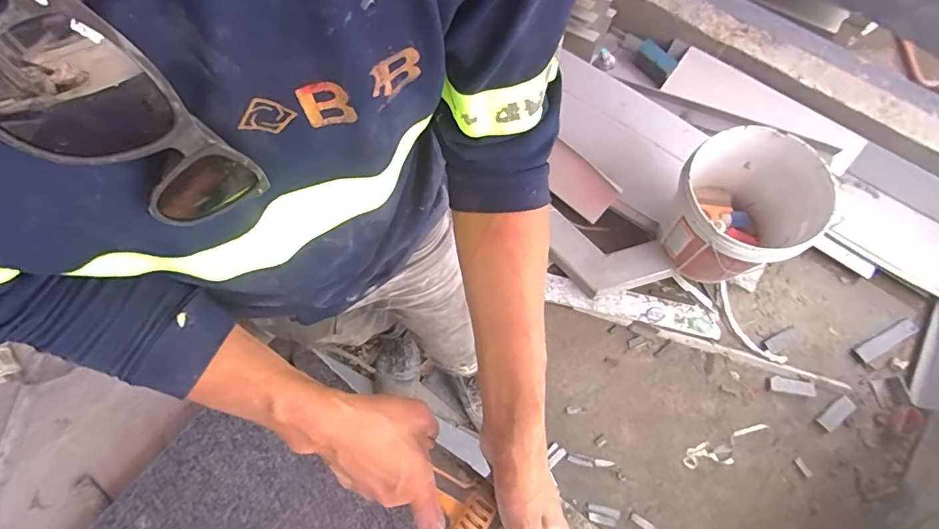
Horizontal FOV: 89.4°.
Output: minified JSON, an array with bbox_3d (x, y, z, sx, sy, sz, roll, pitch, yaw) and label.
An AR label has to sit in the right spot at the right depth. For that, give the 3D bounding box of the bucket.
[{"bbox_3d":[0.624,-0.115,1.150,0.294,0.298,0.294,-1,69,2],"label":"bucket"}]

